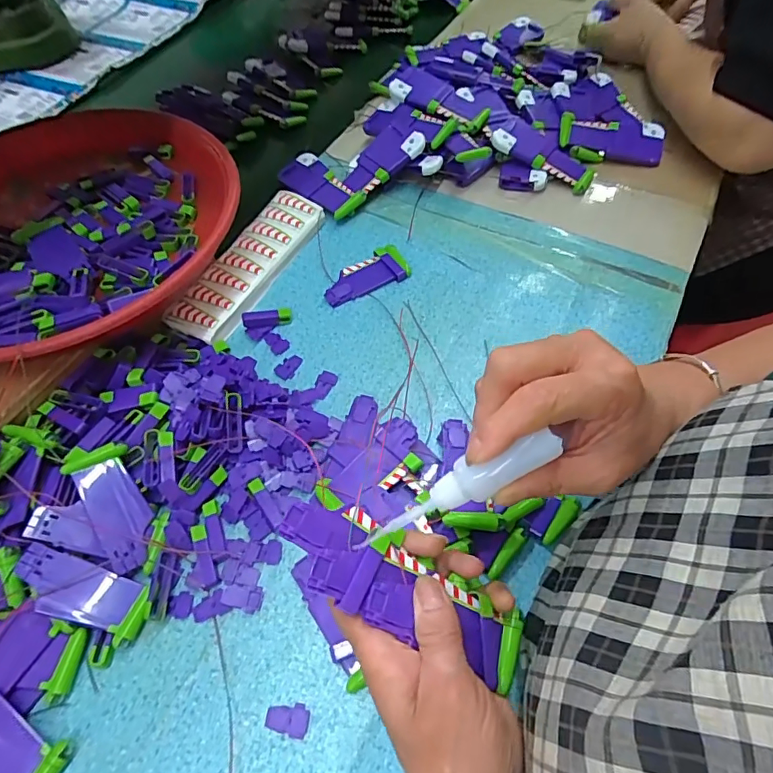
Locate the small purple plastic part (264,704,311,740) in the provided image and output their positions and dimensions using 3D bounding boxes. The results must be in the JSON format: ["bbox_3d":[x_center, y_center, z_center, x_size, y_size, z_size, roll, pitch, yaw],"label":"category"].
[{"bbox_3d":[-0.062,0.207,0.308,0.027,0.004,0.018,10,59,8],"label":"small purple plastic part"}]

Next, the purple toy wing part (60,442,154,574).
[{"bbox_3d":[-0.194,0.086,0.353,0.038,0.012,0.088,-25,79,-13],"label":"purple toy wing part"}]

